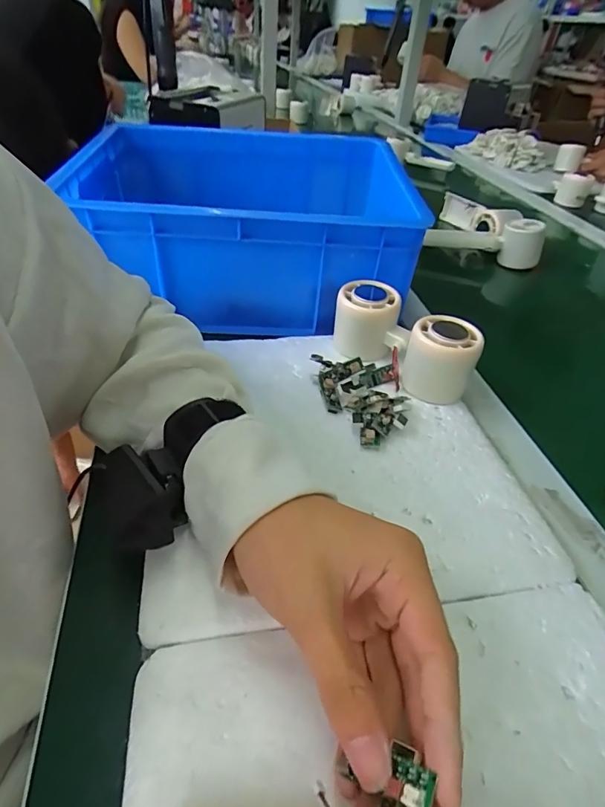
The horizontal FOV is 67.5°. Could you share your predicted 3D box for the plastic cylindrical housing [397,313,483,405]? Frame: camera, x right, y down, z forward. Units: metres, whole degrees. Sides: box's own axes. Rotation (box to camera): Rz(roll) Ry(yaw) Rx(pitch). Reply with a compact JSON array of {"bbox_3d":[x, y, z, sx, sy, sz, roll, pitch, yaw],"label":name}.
[{"bbox_3d":[0.113,-0.036,0.375,0.057,0.057,0.051,16,42,12],"label":"plastic cylindrical housing"}]

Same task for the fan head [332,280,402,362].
[{"bbox_3d":[0.057,-0.075,0.411,0.055,0.051,0.054,11,41,7],"label":"fan head"}]

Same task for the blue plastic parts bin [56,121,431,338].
[{"bbox_3d":[-0.056,-0.198,0.504,0.328,0.127,0.263,1,41,-5],"label":"blue plastic parts bin"}]

